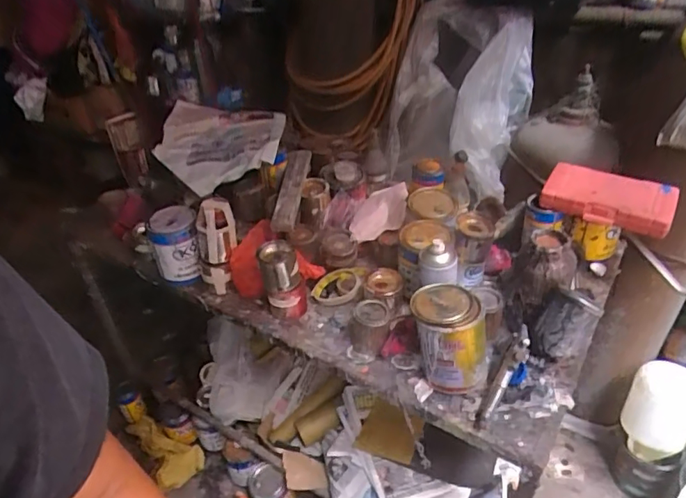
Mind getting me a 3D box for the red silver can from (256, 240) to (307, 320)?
[{"bbox_3d":[-0.113,0.061,0.967,0.073,0.143,0.072,-3,36,2],"label":"red silver can"}]

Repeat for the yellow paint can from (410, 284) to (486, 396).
[{"bbox_3d":[0.165,0.144,0.819,0.098,0.151,0.107,-3,36,2],"label":"yellow paint can"}]

